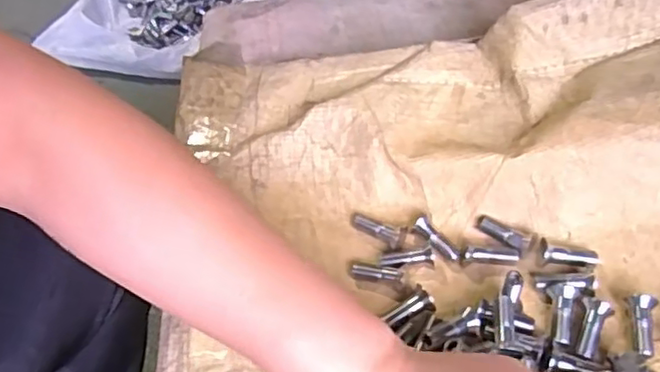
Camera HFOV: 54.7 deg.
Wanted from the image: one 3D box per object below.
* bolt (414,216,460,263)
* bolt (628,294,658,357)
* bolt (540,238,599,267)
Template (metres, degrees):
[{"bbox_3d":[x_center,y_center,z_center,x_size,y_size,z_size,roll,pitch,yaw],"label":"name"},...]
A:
[{"bbox_3d":[0.070,0.035,0.420,0.007,0.007,0.037,-37,72,-27],"label":"bolt"},{"bbox_3d":[0.183,0.083,0.373,0.014,0.016,0.035,7,64,11],"label":"bolt"},{"bbox_3d":[0.152,0.045,0.407,0.035,0.012,0.011,9,52,12],"label":"bolt"}]

